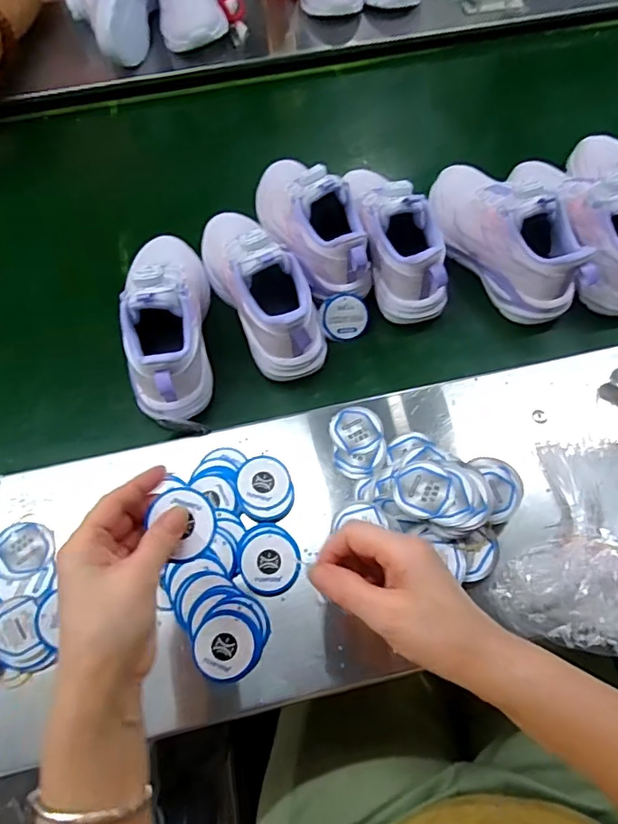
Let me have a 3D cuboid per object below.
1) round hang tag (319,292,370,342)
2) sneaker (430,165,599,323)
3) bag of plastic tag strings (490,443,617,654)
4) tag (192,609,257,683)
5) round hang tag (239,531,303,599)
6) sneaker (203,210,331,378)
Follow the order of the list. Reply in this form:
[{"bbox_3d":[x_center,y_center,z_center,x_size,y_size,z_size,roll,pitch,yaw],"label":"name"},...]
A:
[{"bbox_3d":[0.039,-0.103,0.573,0.050,0.004,0.050,-1,99,-7],"label":"round hang tag"},{"bbox_3d":[0.214,-0.202,0.574,0.078,0.102,0.230,-25,61,-15],"label":"sneaker"},{"bbox_3d":[0.229,0.102,0.435,0.126,0.024,0.172,16,59,9],"label":"bag of plastic tag strings"},{"bbox_3d":[-0.065,0.180,0.408,0.046,0.004,0.049,1,71,-3],"label":"tag"},{"bbox_3d":[-0.032,0.125,0.438,0.048,0.004,0.050,3,71,-8],"label":"round hang tag"},{"bbox_3d":[-0.047,-0.147,0.553,0.087,0.101,0.215,-23,61,-14],"label":"sneaker"}]

